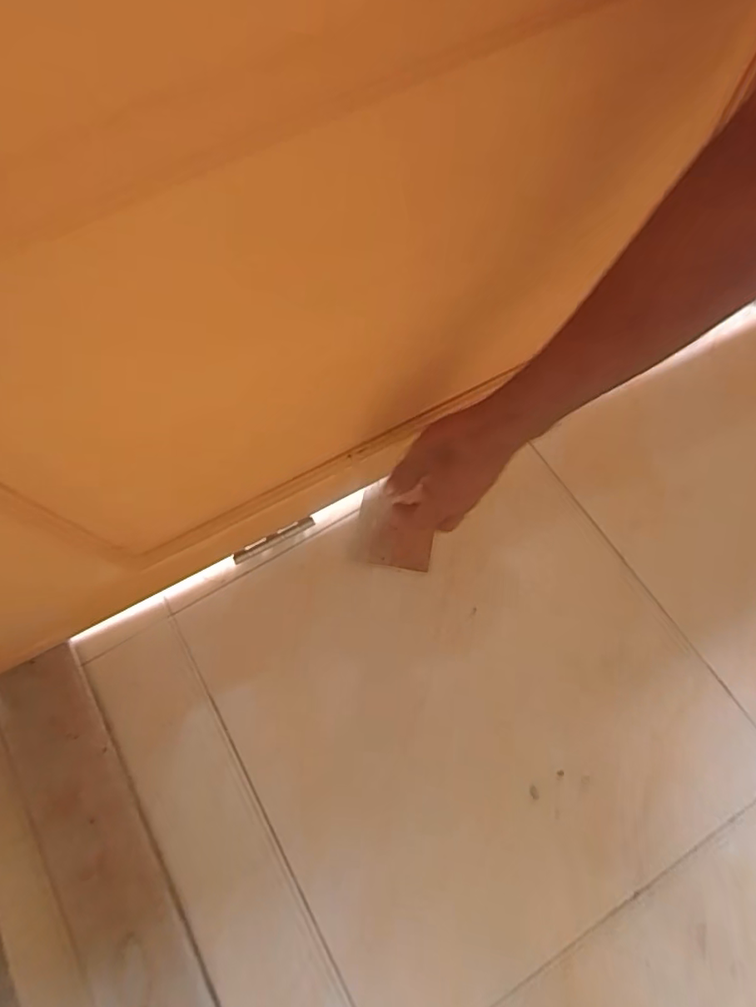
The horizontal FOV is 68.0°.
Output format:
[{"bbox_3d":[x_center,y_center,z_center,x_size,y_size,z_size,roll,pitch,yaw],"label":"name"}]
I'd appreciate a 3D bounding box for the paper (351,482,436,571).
[{"bbox_3d":[0.021,0.032,0.690,0.094,0.011,0.092,9,69,4],"label":"paper"}]

